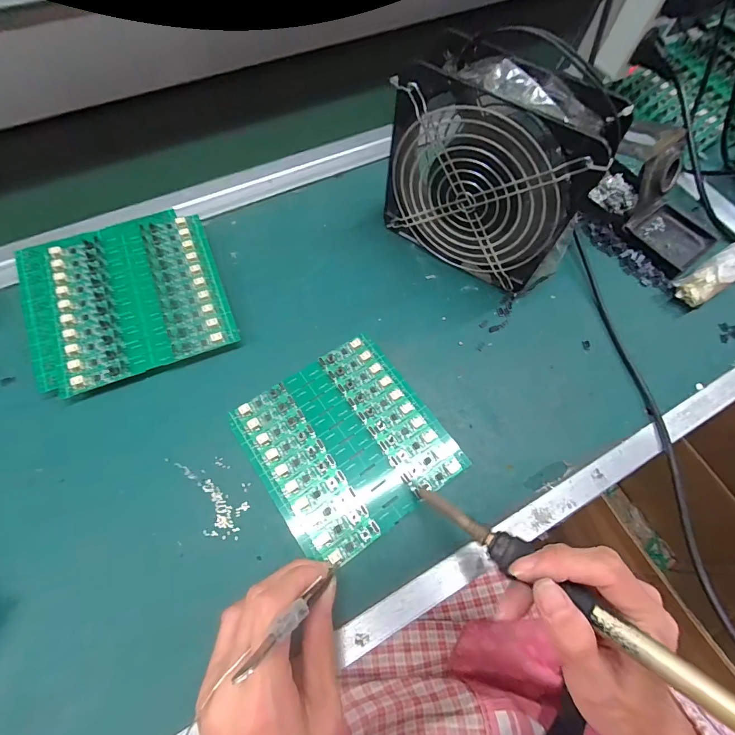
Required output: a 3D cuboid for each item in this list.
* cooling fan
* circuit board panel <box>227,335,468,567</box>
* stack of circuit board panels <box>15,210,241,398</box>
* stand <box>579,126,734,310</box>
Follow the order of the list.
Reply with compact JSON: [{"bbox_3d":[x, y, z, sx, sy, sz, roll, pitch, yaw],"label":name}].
[{"bbox_3d":[0.096,-0.152,0.309,0.156,0.154,0.058,33,69,11],"label":"cooling fan"},{"bbox_3d":[-0.016,0.055,0.294,0.131,0.005,0.135,-33,72,-15],"label":"circuit board panel"},{"bbox_3d":[-0.202,-0.059,0.325,0.150,0.021,0.147,-22,70,-12],"label":"stack of circuit board panels"},{"bbox_3d":[0.294,-0.142,0.356,0.154,0.071,0.105,41,71,13],"label":"stand"}]

